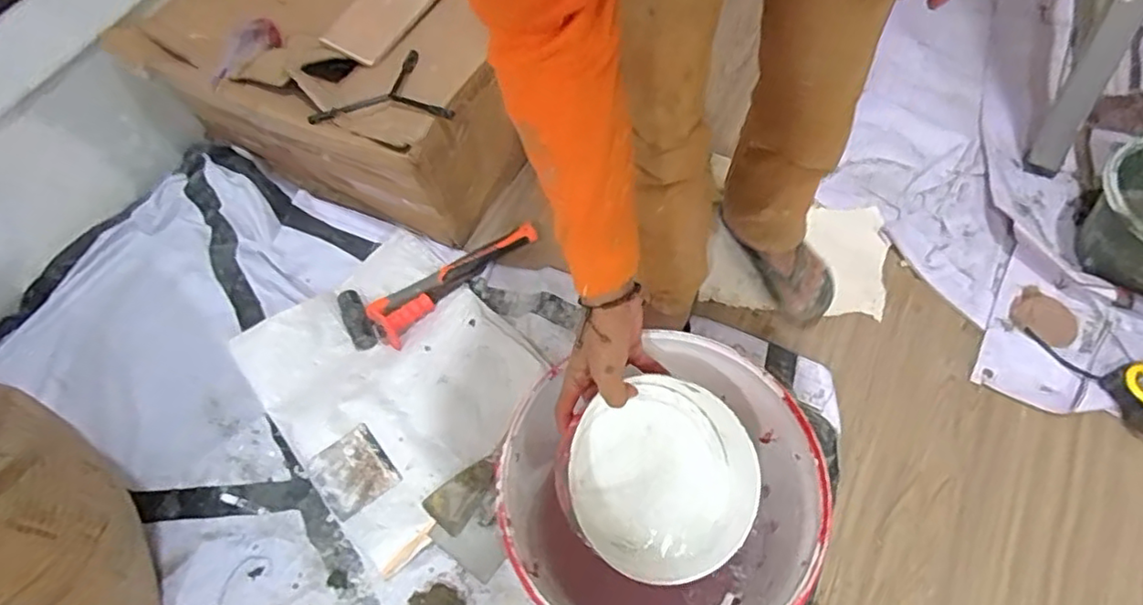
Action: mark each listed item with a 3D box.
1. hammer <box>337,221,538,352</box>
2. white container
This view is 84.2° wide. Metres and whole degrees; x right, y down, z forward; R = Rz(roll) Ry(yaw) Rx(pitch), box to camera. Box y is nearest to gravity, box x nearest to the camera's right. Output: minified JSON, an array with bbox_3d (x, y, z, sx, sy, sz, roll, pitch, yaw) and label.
[{"bbox_3d":[-0.216,-0.032,1.082,0.353,0.040,0.124,-26,64,-11],"label":"hammer"},{"bbox_3d":[0.084,0.158,0.591,0.167,0.065,0.182,-1,61,2],"label":"white container"}]

